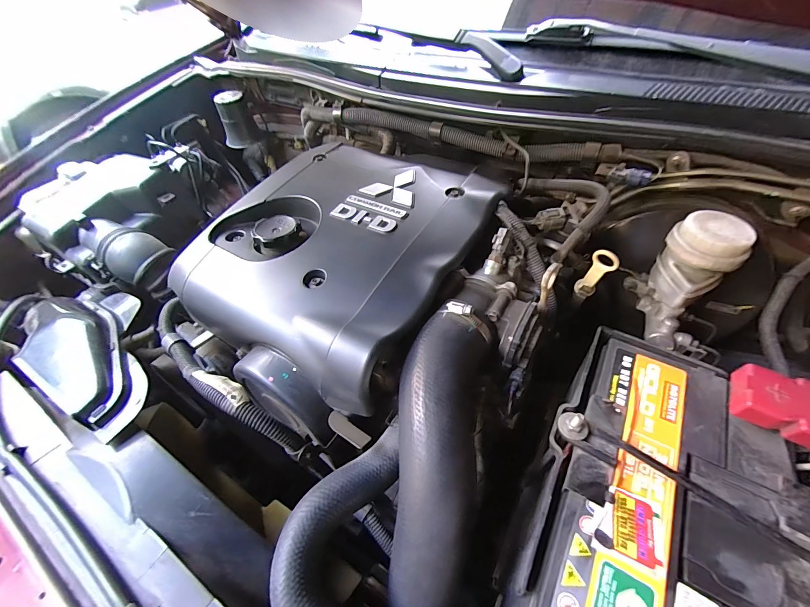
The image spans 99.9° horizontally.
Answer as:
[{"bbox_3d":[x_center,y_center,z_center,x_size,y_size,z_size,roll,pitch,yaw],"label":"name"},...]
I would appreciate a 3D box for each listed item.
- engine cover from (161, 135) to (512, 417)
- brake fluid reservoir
[{"bbox_3d":[-0.096,-0.091,0.490,0.370,0.082,0.371,25,55,23],"label":"engine cover"},{"bbox_3d":[0.373,-0.053,0.441,0.083,0.097,0.081,-38,57,-25],"label":"brake fluid reservoir"}]

